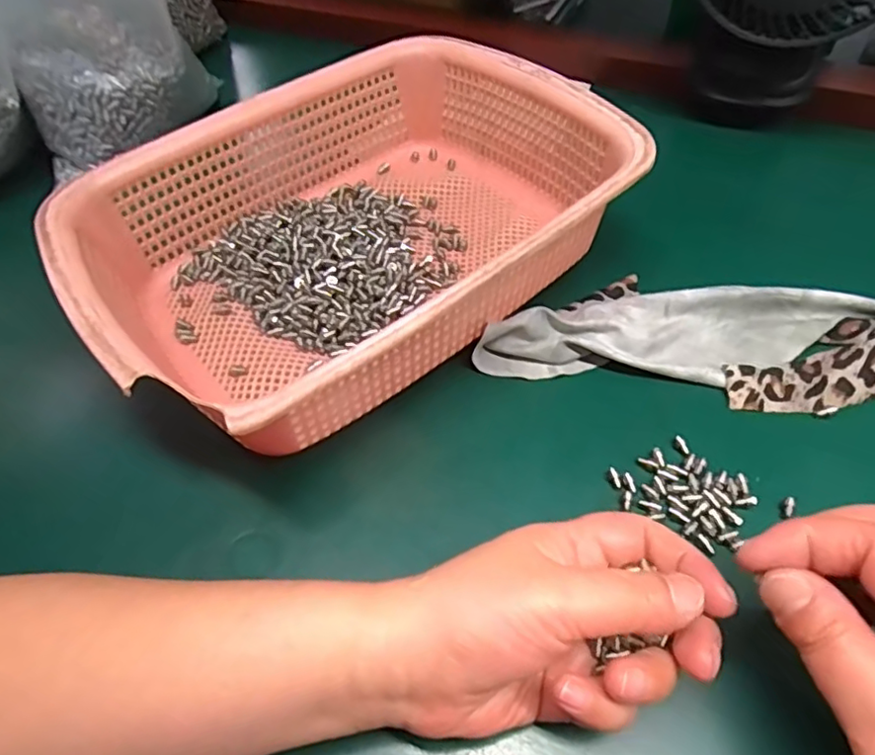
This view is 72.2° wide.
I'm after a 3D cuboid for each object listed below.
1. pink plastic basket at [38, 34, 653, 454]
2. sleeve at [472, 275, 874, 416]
[{"bbox_3d":[-0.047,-0.088,0.343,0.286,0.072,0.212,-37,60,-21],"label":"pink plastic basket"},{"bbox_3d":[0.148,-0.024,0.324,0.241,0.020,0.072,5,55,8],"label":"sleeve"}]

